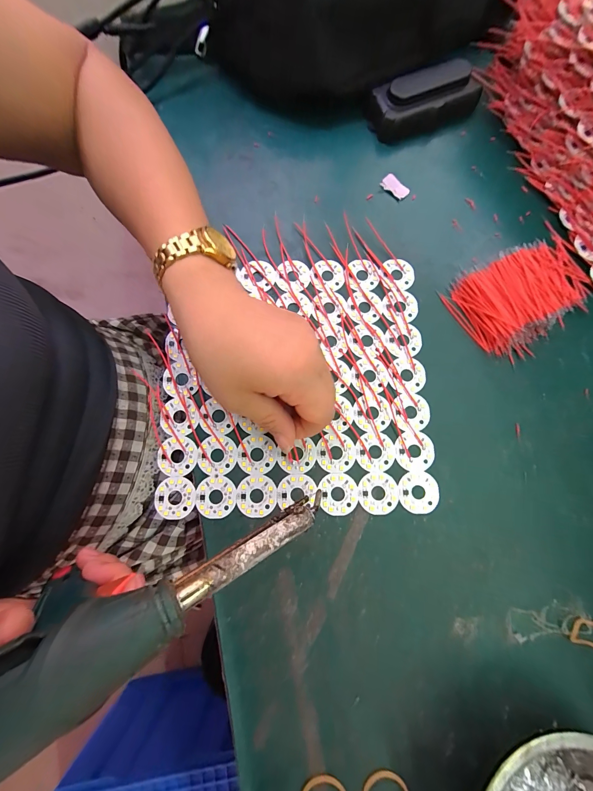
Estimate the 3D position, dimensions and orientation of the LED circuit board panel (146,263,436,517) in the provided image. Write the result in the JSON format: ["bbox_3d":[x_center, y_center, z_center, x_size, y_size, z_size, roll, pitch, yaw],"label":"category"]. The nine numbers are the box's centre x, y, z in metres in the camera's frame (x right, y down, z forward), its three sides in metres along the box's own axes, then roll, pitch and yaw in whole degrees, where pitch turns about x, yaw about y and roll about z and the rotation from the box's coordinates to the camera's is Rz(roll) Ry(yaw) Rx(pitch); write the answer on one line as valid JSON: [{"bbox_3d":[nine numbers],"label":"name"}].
[{"bbox_3d":[-0.001,-0.014,0.246,0.209,0.005,0.207,-1,78,0],"label":"LED circuit board panel"}]

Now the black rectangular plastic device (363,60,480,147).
[{"bbox_3d":[0.123,-0.283,0.287,0.102,0.028,0.046,-19,79,-3],"label":"black rectangular plastic device"}]

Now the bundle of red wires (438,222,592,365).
[{"bbox_3d":[0.197,-0.091,0.254,0.124,0.019,0.080,-37,80,-7],"label":"bundle of red wires"}]

